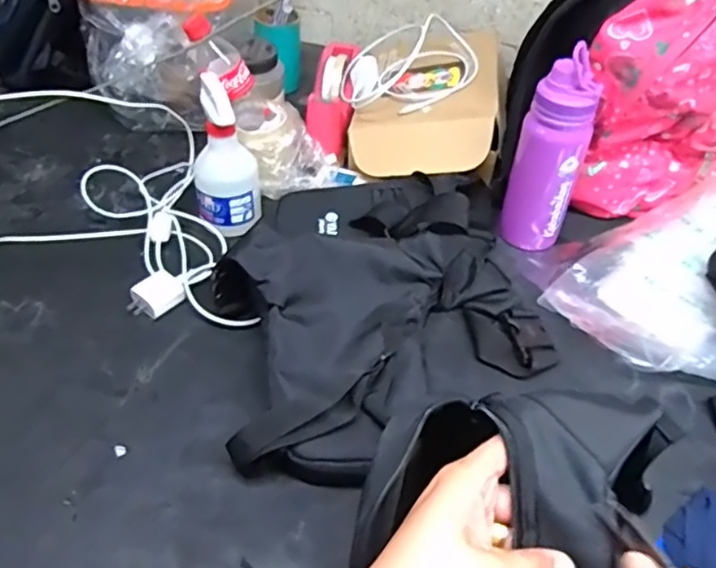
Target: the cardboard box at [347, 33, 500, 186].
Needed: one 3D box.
[{"bbox_3d":[0.109,-0.273,0.909,0.205,0.088,0.308,10,47,8],"label":"cardboard box"}]

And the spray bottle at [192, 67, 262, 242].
[{"bbox_3d":[-0.162,-0.152,0.748,0.074,0.173,0.083,-1,46,-3],"label":"spray bottle"}]

